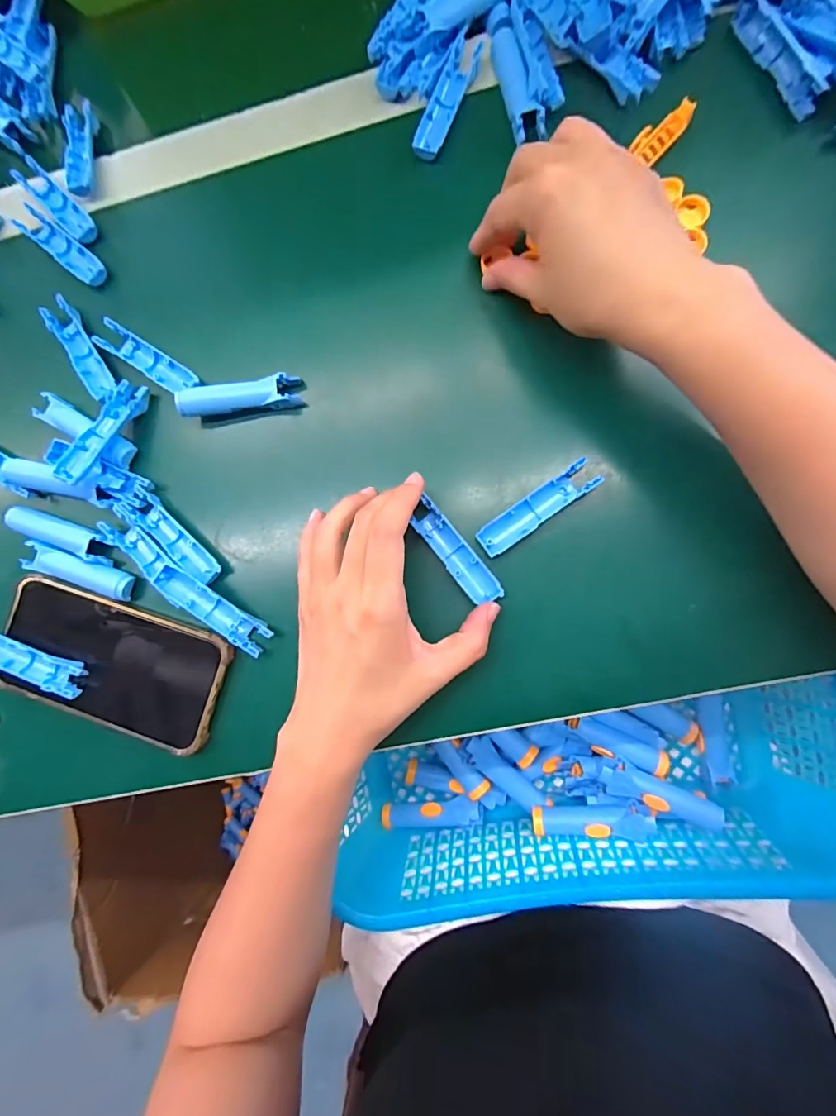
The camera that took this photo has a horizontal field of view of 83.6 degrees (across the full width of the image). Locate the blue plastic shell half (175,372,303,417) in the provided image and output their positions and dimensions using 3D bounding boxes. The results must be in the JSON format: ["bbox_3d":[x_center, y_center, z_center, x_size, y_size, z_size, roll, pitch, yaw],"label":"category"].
[{"bbox_3d":[-0.112,-0.101,0.293,0.073,0.017,0.016,-10,83,6],"label":"blue plastic shell half"}]

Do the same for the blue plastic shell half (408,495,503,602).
[{"bbox_3d":[0.022,-0.003,0.276,0.019,0.009,0.069,-38,84,2],"label":"blue plastic shell half"}]

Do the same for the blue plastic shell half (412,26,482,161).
[{"bbox_3d":[0.019,-0.289,0.293,0.021,0.006,0.084,25,88,9],"label":"blue plastic shell half"}]

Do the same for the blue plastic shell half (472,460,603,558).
[{"bbox_3d":[0.069,-0.028,0.274,0.074,0.014,0.018,-35,81,2],"label":"blue plastic shell half"}]

